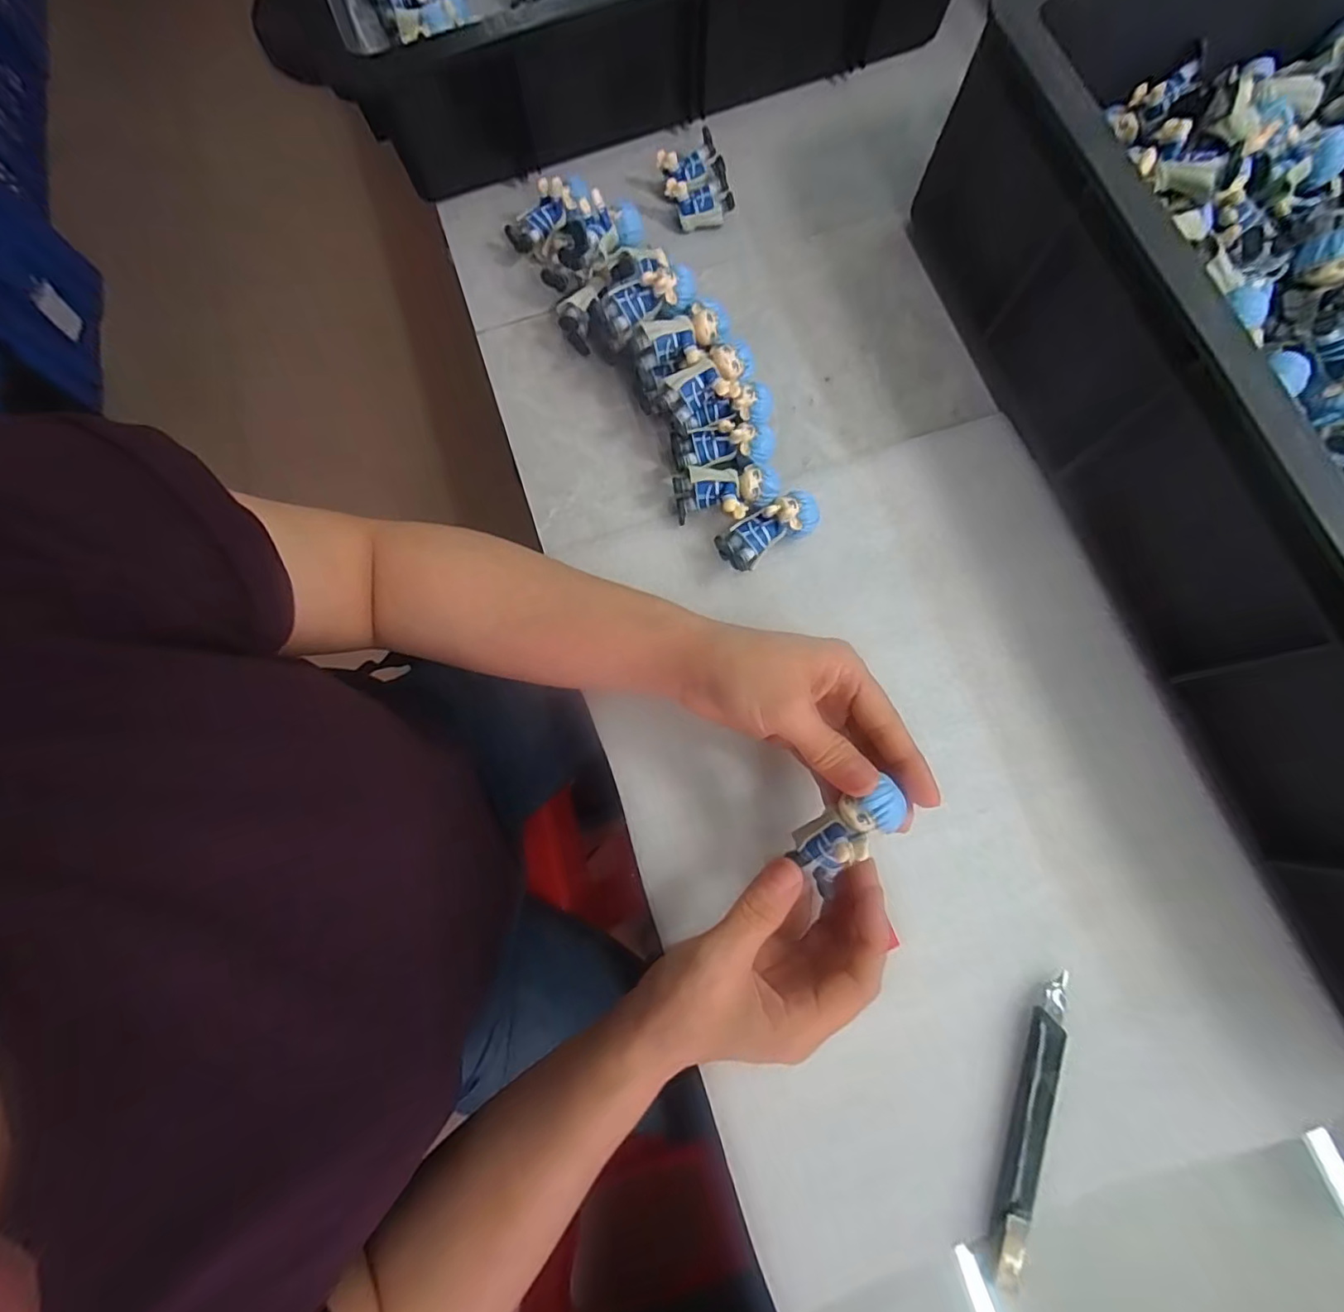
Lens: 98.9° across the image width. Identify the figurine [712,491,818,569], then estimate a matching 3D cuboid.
[{"bbox_3d":[0.057,-0.073,0.337,0.061,0.037,0.025,-29,80,-5],"label":"figurine"}]

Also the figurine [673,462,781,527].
[{"bbox_3d":[0.033,-0.094,0.346,0.059,0.030,0.030,-6,79,-1],"label":"figurine"}]

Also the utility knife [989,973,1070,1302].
[{"bbox_3d":[0.177,0.232,0.284,0.018,0.006,0.139,17,79,4],"label":"utility knife"}]

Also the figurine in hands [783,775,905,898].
[{"bbox_3d":[0.078,0.084,0.262,0.026,0.028,0.064,43,125,8],"label":"figurine in hands"}]

